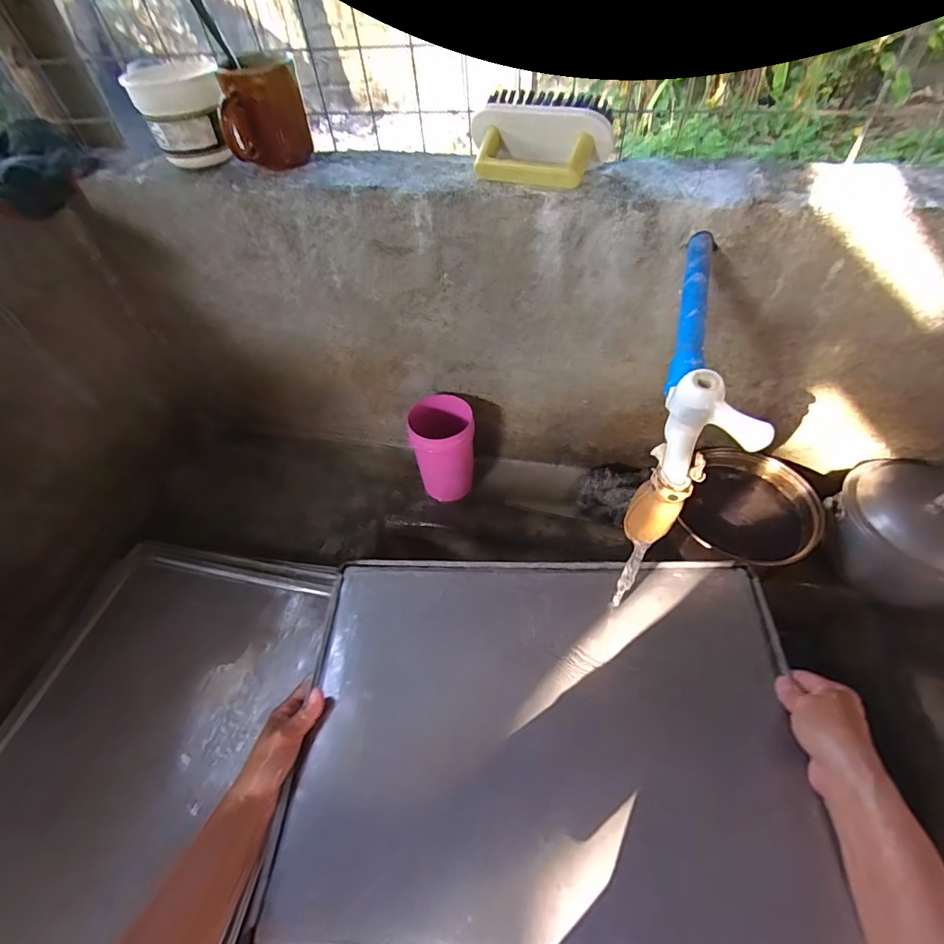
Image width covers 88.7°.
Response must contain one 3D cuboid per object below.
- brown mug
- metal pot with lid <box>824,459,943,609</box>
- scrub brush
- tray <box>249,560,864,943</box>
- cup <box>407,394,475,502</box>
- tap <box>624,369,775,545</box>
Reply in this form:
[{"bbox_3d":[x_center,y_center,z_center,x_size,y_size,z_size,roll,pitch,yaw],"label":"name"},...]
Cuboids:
[{"bbox_3d":[-0.219,-0.379,0.511,0.085,0.086,0.083,-16,53,-8],"label":"brown mug"},{"bbox_3d":[0.524,0.063,0.566,0.171,0.114,0.168,-2,52,3],"label":"metal pot with lid"},{"bbox_3d":[0.065,-0.319,0.462,0.127,0.055,0.076,17,56,17],"label":"scrub brush"},{"bbox_3d":[0.060,0.227,0.432,0.427,0.026,0.327,0,50,5],"label":"tray"},{"bbox_3d":[-0.038,-0.032,0.685,0.073,0.143,0.083,37,63,28],"label":"cup"},{"bbox_3d":[0.140,-0.001,0.341,0.050,0.132,0.077,-19,53,-10],"label":"tap"}]

